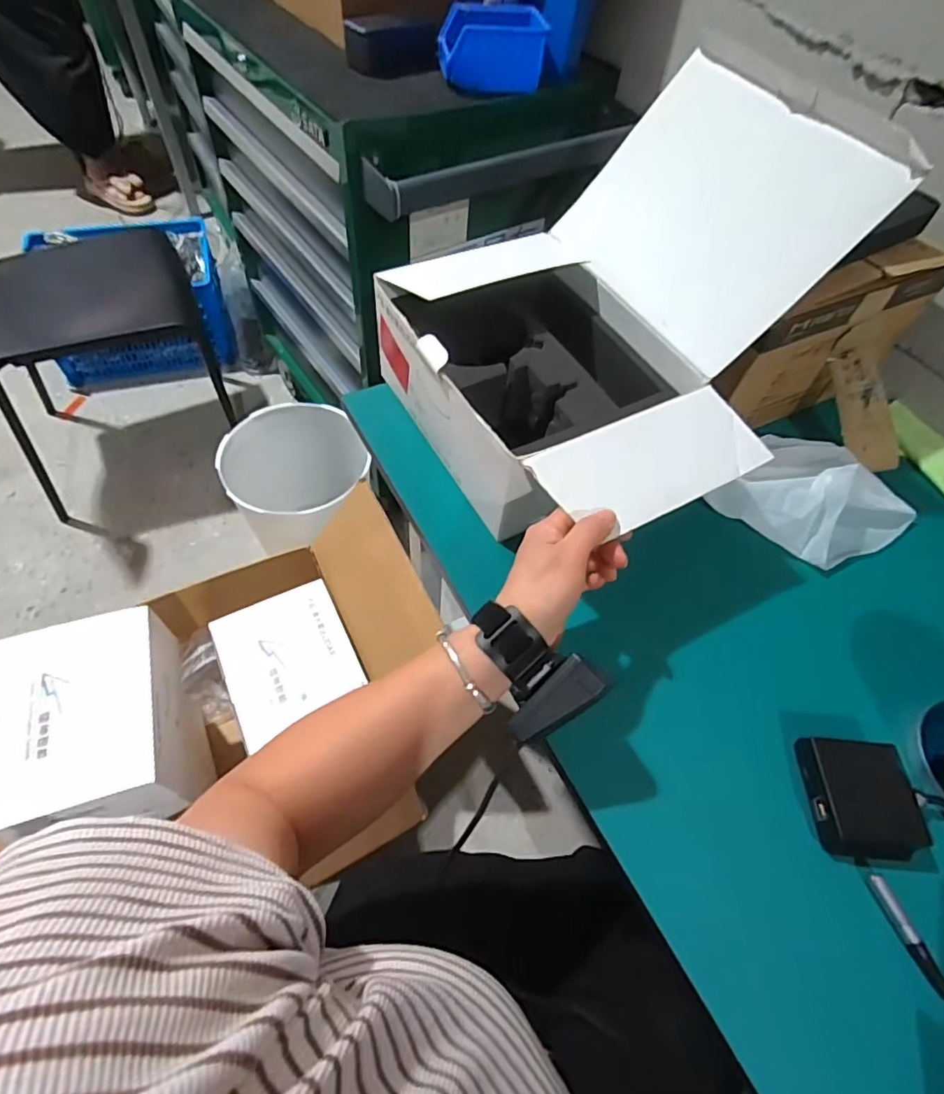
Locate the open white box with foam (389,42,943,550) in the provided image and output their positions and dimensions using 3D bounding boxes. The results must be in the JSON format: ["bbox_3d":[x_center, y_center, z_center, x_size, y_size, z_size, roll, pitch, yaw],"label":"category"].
[{"bbox_3d":[0.143,-0.207,0.506,0.351,0.239,0.327,-26,63,-20],"label":"open white box with foam"}]

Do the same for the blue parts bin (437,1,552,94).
[{"bbox_3d":[0.028,-0.694,0.779,0.145,0.072,0.089,-2,57,-6],"label":"blue parts bin"}]

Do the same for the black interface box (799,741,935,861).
[{"bbox_3d":[0.291,0.188,0.420,0.068,0.032,0.077,5,57,-2],"label":"black interface box"}]

